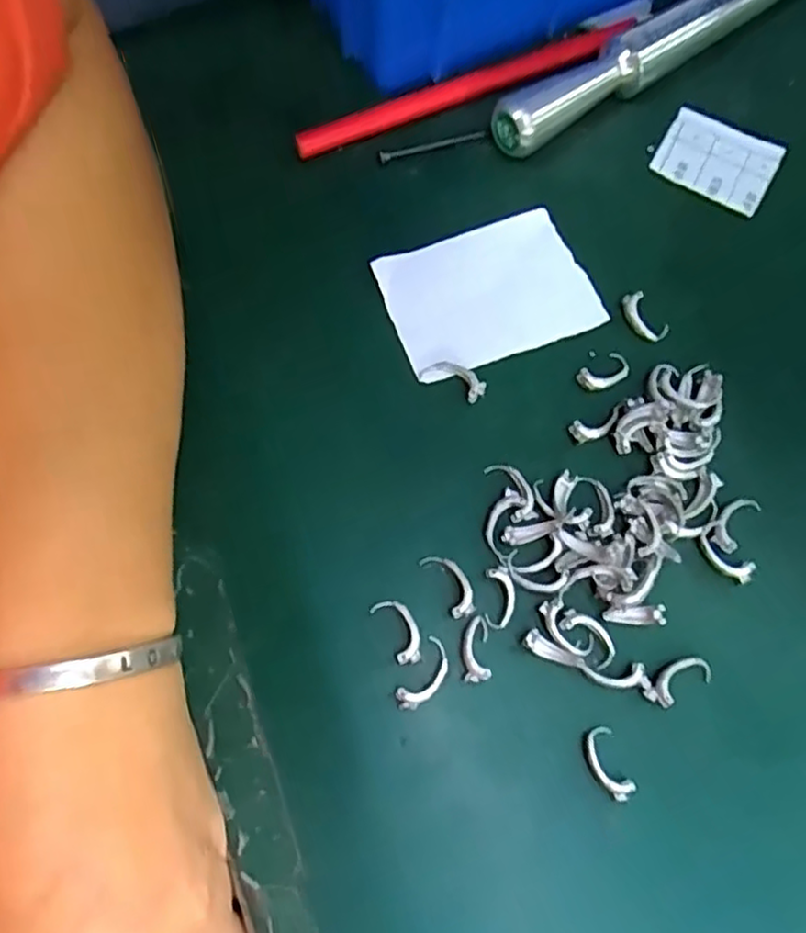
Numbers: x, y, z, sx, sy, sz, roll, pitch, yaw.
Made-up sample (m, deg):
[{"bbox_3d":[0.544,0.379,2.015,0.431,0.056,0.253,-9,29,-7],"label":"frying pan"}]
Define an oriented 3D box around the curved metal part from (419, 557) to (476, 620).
[{"bbox_3d":[0.016,0.038,0.231,0.011,0.004,0.023,-30,76,-9],"label":"curved metal part"}]

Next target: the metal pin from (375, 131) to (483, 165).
[{"bbox_3d":[0.012,-0.128,0.282,0.045,0.005,0.005,-19,74,-6],"label":"metal pin"}]

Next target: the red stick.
[{"bbox_3d":[0.025,-0.152,0.285,0.143,0.010,0.013,-21,75,-7],"label":"red stick"}]

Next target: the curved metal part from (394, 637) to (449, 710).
[{"bbox_3d":[0.007,0.067,0.223,0.010,0.005,0.024,32,76,9],"label":"curved metal part"}]

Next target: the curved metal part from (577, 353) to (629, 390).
[{"bbox_3d":[0.074,-0.034,0.256,0.020,0.006,0.010,-32,76,-10],"label":"curved metal part"}]

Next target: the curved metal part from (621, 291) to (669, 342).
[{"bbox_3d":[0.090,-0.056,0.262,0.011,0.004,0.020,-31,76,-9],"label":"curved metal part"}]

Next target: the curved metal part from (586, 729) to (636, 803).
[{"bbox_3d":[0.064,0.092,0.217,0.010,0.004,0.022,-17,74,-6],"label":"curved metal part"}]

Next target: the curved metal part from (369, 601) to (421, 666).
[{"bbox_3d":[-0.001,0.053,0.227,0.011,0.004,0.022,-29,76,-9],"label":"curved metal part"}]

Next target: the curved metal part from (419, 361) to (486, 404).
[{"bbox_3d":[0.019,-0.032,0.253,0.023,0.004,0.011,31,75,8],"label":"curved metal part"}]

